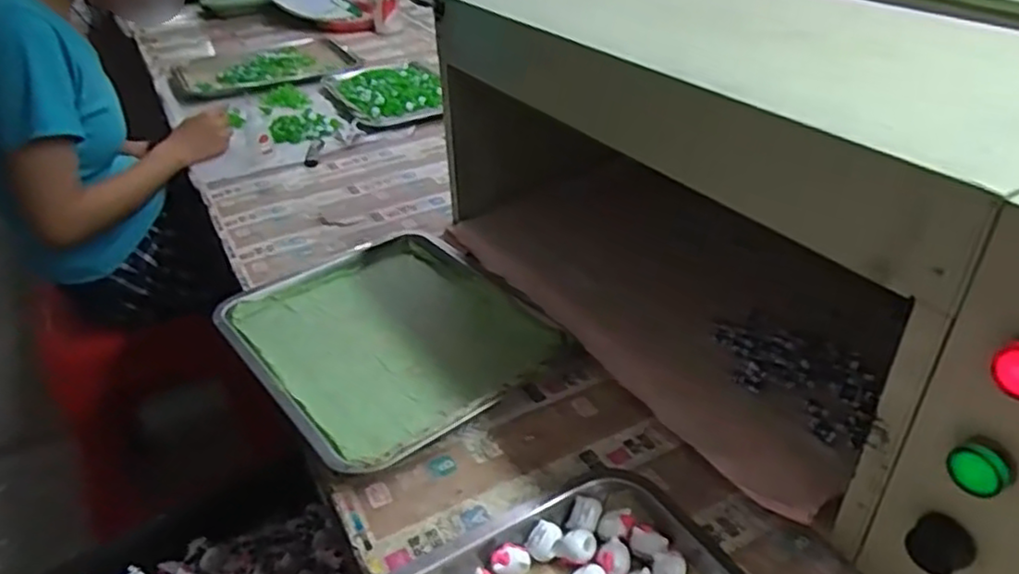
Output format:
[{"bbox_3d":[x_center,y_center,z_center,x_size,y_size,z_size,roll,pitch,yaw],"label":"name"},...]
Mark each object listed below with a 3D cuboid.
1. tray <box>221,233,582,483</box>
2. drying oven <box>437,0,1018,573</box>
[{"bbox_3d":[-0.128,0.039,0.707,0.254,0.028,0.336,-27,40,-28],"label":"tray"},{"bbox_3d":[0.189,-0.088,0.627,0.280,0.286,0.671,-23,42,-26],"label":"drying oven"}]

